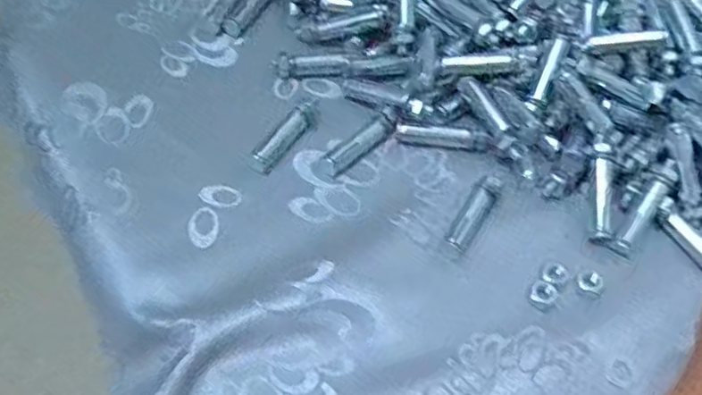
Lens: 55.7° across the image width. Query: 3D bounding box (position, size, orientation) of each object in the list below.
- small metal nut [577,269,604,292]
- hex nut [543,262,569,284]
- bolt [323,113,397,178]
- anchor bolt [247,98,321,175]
[{"bbox_3d":[0.119,0.040,0.327,0.012,0.004,0.011,2,55,-3],"label":"small metal nut"},{"bbox_3d":[0.102,0.037,0.329,0.011,0.004,0.013,36,60,19],"label":"hex nut"},{"bbox_3d":[0.006,-0.030,0.366,0.047,0.007,0.013,-37,65,-26],"label":"bolt"},{"bbox_3d":[-0.035,-0.034,0.363,0.015,0.009,0.054,32,59,17],"label":"anchor bolt"}]

